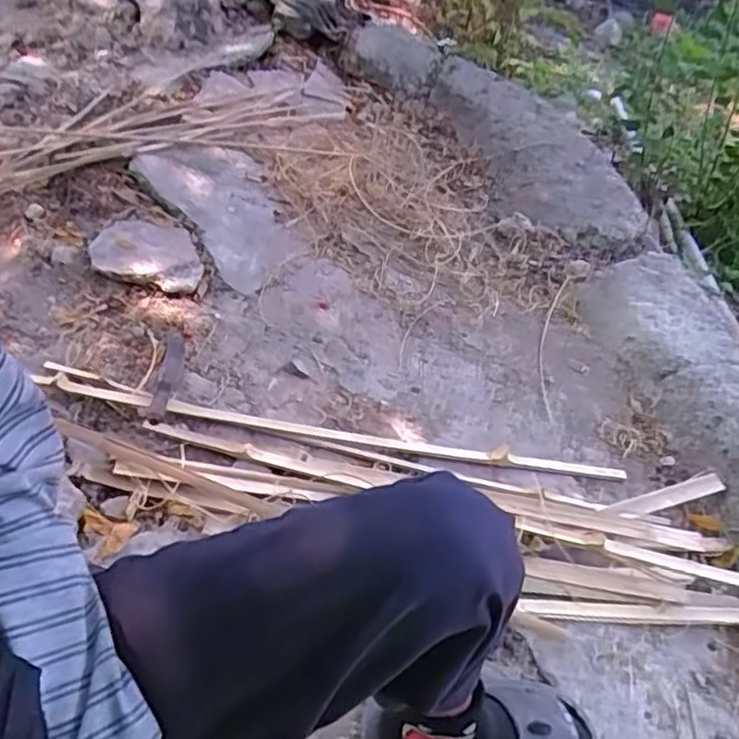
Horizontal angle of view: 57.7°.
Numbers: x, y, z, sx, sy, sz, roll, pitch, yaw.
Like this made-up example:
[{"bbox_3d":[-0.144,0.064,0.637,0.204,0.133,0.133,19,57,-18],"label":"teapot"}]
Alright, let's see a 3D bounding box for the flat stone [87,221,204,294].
[{"bbox_3d":[-0.440,-0.231,1.335,0.220,0.041,0.189,3,48,-3],"label":"flat stone"}]

